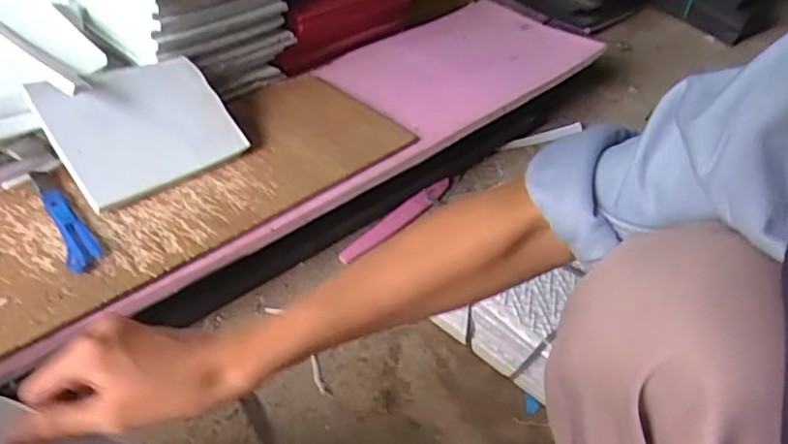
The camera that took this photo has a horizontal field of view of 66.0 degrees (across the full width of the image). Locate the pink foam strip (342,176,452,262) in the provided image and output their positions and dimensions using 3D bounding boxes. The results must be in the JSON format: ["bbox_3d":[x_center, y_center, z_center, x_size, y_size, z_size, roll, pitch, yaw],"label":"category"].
[{"bbox_3d":[0.006,-0.003,0.816,0.016,0.030,0.209,34,49,25],"label":"pink foam strip"}]

